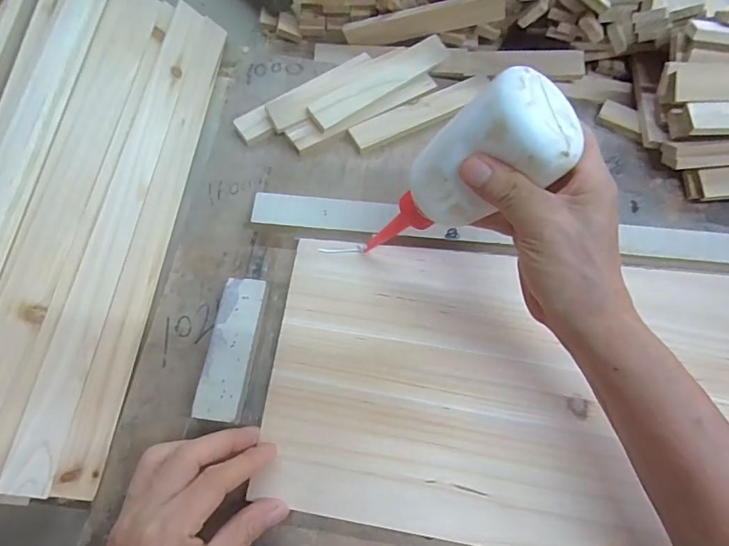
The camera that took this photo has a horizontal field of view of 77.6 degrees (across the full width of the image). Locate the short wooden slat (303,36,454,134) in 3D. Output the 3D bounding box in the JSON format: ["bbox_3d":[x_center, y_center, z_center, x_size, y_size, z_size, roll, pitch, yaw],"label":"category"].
[{"bbox_3d":[0.017,-0.184,0.434,0.159,0.007,0.032,-37,74,-17],"label":"short wooden slat"}]

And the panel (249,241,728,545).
[{"bbox_3d":[0.147,0.088,0.337,0.422,0.016,0.215,6,66,0],"label":"panel"}]

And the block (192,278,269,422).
[{"bbox_3d":[-0.097,0.055,0.336,0.032,0.015,0.103,7,66,1],"label":"block"}]

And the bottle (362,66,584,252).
[{"bbox_3d":[0.053,-0.053,0.296,0.055,0.162,0.051,7,63,-29],"label":"bottle"}]

